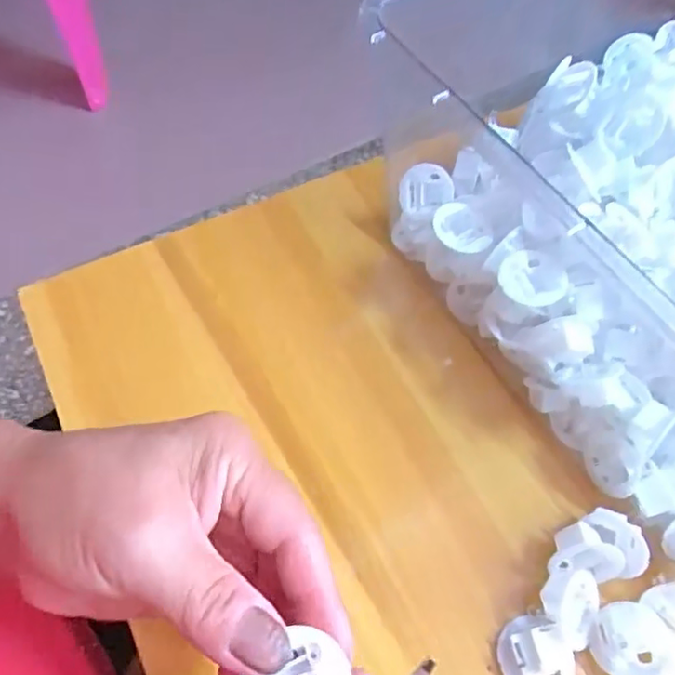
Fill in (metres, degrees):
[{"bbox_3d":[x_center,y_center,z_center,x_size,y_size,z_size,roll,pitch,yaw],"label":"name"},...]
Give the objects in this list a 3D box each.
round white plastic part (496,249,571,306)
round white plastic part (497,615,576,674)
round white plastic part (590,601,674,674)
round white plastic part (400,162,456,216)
[{"bbox_3d":[0.097,-0.029,0.306,0.032,0.007,0.027,25,62,10],"label":"round white plastic part"},{"bbox_3d":[0.087,0.140,0.270,0.029,0.016,0.033,-22,64,-15],"label":"round white plastic part"},{"bbox_3d":[0.128,0.135,0.273,0.032,0.018,0.030,-12,62,-11],"label":"round white plastic part"},{"bbox_3d":[0.053,-0.088,0.366,0.032,0.029,0.004,-5,24,-8],"label":"round white plastic part"}]

